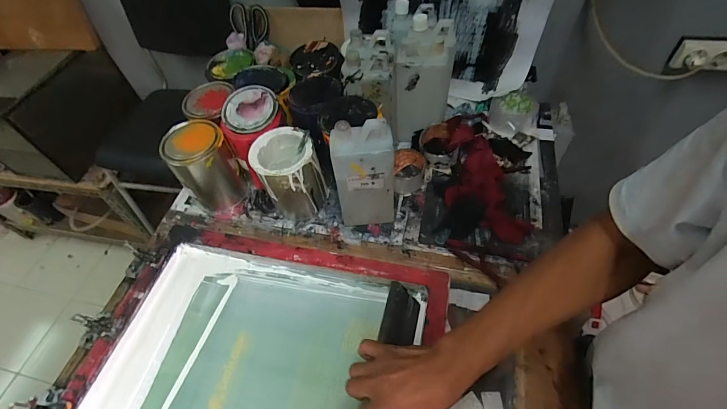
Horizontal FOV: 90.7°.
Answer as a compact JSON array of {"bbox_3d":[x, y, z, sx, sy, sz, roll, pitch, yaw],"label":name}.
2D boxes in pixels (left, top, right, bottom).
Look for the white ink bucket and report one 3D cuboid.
[{"bbox_3d":[-0.137,-0.055,0.670,0.111,0.145,0.116,-23,56,-12],"label":"white ink bucket"}]

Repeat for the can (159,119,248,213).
[{"bbox_3d":[-0.302,-0.072,0.697,0.102,0.146,0.102,-2,54,2],"label":"can"}]

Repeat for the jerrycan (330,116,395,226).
[{"bbox_3d":[0.000,-0.043,0.592,0.097,0.213,0.059,-6,54,-1],"label":"jerrycan"}]

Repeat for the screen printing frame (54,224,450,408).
[{"bbox_3d":[-0.147,0.240,0.512,0.484,0.050,0.406,9,55,10],"label":"screen printing frame"}]

